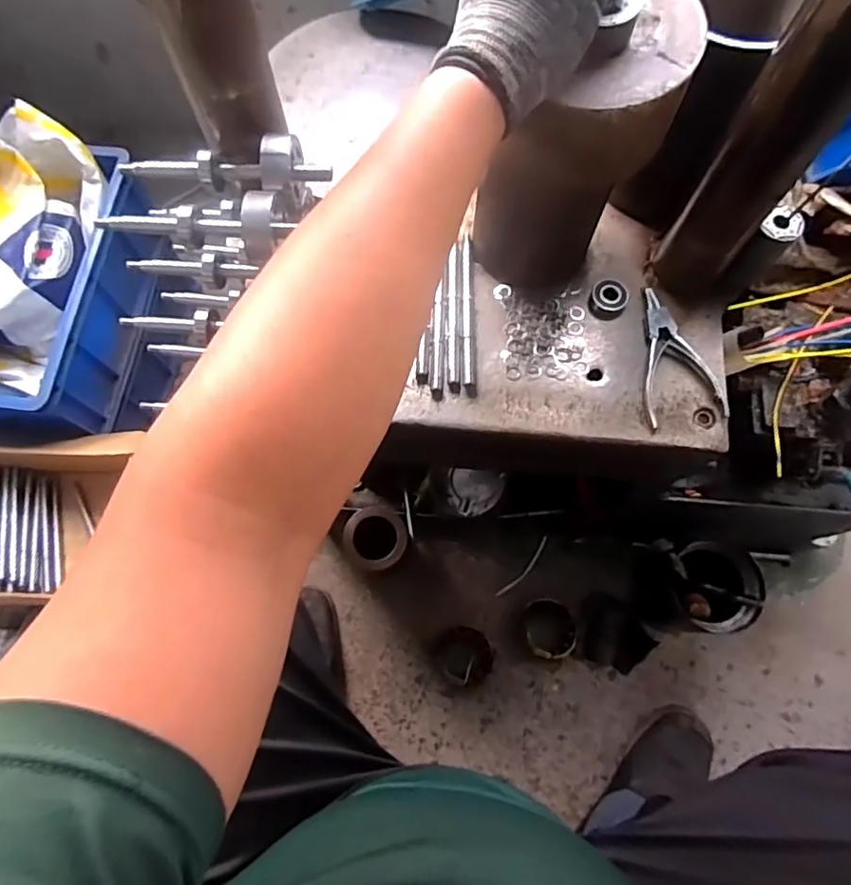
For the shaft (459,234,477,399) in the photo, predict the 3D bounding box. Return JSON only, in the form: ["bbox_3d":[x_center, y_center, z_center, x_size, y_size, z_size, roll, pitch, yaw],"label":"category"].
[{"bbox_3d":[0.039,-0.124,0.542,0.014,0.012,0.168,0,72,0],"label":"shaft"}]

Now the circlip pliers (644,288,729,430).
[{"bbox_3d":[0.218,-0.079,0.526,0.069,0.013,0.129,-15,72,-4],"label":"circlip pliers"}]

